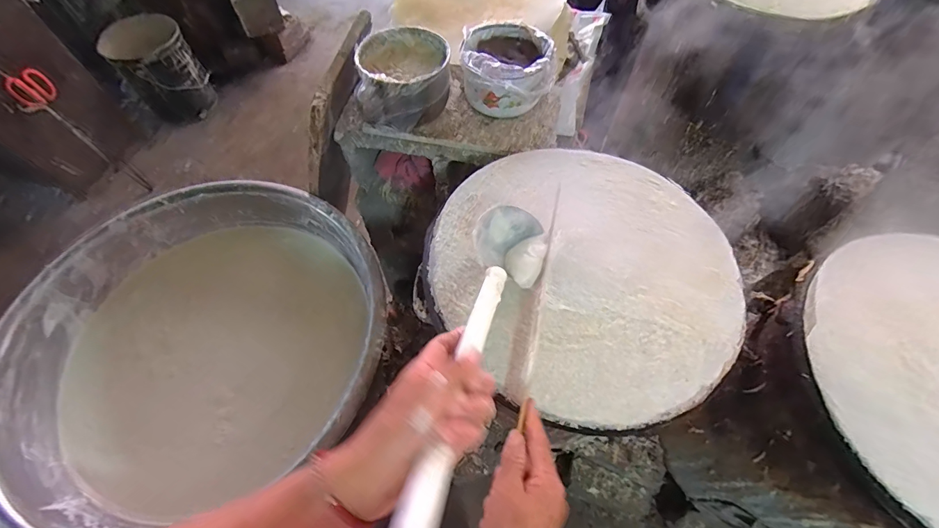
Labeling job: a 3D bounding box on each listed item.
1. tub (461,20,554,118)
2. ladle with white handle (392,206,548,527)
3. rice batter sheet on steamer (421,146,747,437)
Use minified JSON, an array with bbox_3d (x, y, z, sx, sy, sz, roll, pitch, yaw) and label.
[{"bbox_3d":[0.063,-0.322,0.681,0.145,0.083,0.154,0,61,0],"label":"tub"},{"bbox_3d":[0.002,0.071,0.348,0.081,0.051,0.385,14,39,8],"label":"ladle with white handle"},{"bbox_3d":[0.142,-0.009,0.497,0.351,0.040,0.368,-41,68,-20],"label":"rice batter sheet on steamer"}]

